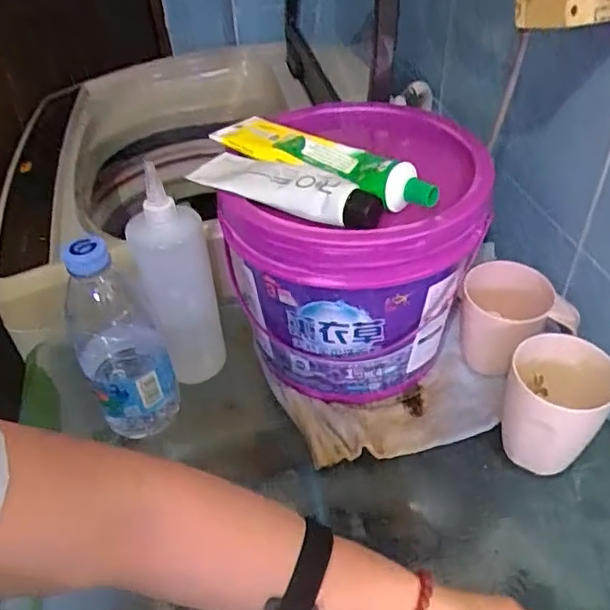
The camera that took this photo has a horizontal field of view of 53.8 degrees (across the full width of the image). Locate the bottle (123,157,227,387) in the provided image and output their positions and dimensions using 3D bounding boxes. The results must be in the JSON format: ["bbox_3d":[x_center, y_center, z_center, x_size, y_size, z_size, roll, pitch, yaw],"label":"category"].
[{"bbox_3d":[-0.112,-0.010,0.537,0.061,0.188,0.055,-13,43,-11],"label":"bottle"}]

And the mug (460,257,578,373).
[{"bbox_3d":[0.191,0.016,0.556,0.094,0.081,0.073,11,44,15],"label":"mug"}]

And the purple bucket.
[{"bbox_3d":[0.056,-0.047,0.562,0.190,0.195,0.231,12,44,16],"label":"purple bucket"}]

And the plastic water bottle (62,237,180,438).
[{"bbox_3d":[-0.152,0.037,0.500,0.071,0.199,0.059,-17,44,-15],"label":"plastic water bottle"}]

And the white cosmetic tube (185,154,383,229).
[{"bbox_3d":[-0.020,-0.091,0.461,0.167,0.029,0.046,27,50,29],"label":"white cosmetic tube"}]

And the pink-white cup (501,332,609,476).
[{"bbox_3d":[0.202,0.087,0.489,0.073,0.106,0.081,8,43,12],"label":"pink-white cup"}]

